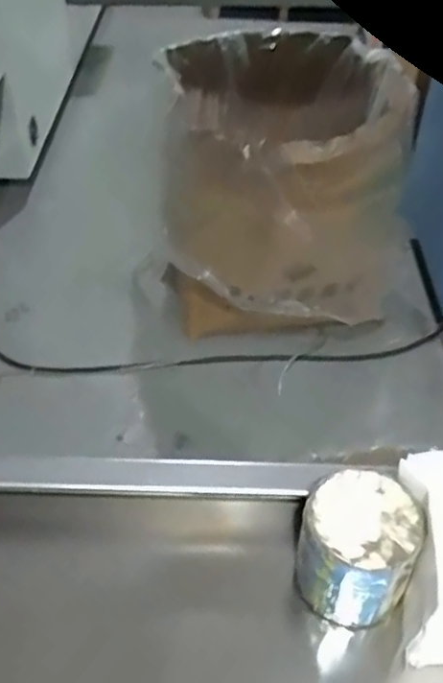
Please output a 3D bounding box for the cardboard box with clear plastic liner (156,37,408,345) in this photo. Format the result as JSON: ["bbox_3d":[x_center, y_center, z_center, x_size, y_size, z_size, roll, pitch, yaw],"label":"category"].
[{"bbox_3d":[0.167,-0.411,1.911,0.620,0.654,0.675,-1,45,-2],"label":"cardboard box with clear plastic liner"}]

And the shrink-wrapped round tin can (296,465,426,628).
[{"bbox_3d":[0.104,0.161,0.510,0.081,0.091,0.082,1,45,-1],"label":"shrink-wrapped round tin can"}]

